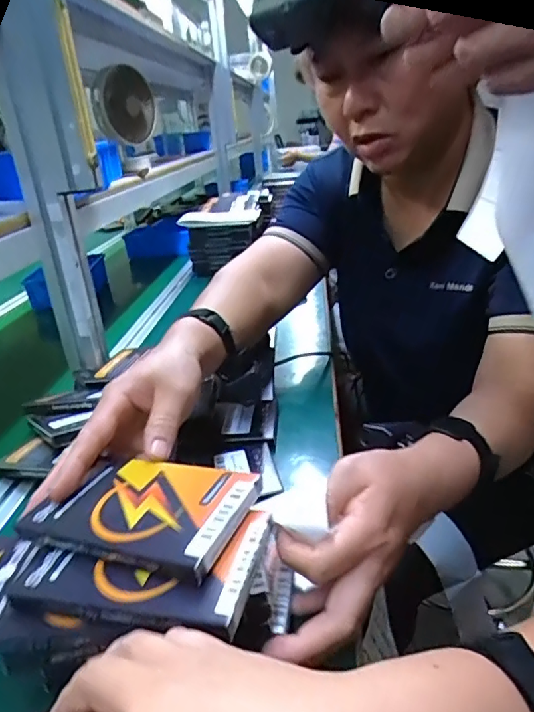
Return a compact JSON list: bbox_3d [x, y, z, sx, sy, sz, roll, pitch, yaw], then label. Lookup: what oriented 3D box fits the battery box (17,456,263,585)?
[{"bbox_3d":[-0.075,0.090,0.319,0.129,0.015,0.081,5,27,25],"label":"battery box"}]

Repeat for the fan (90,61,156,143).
[{"bbox_3d":[-0.267,-0.482,0.990,0.123,0.132,0.032,-27,49,-36],"label":"fan"}]

